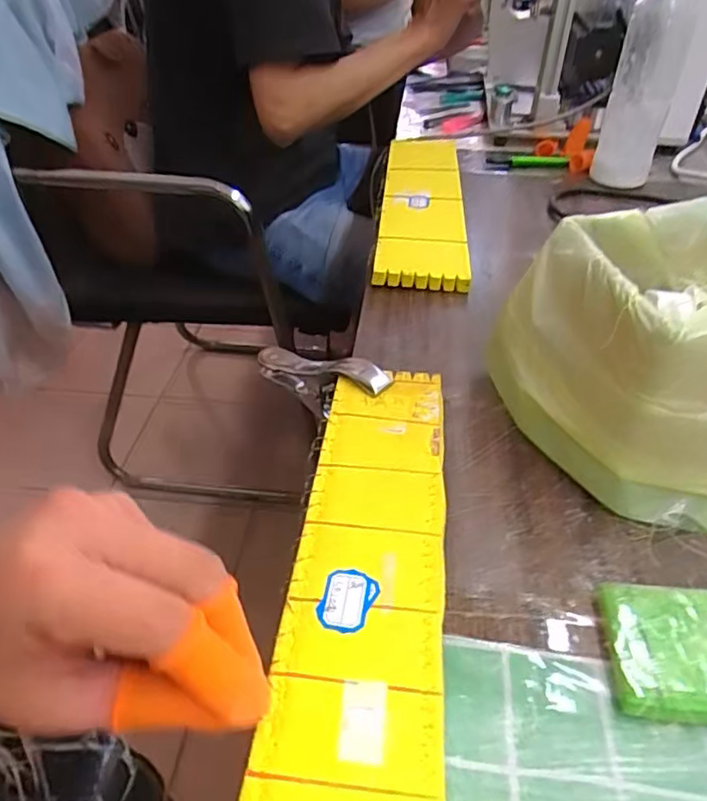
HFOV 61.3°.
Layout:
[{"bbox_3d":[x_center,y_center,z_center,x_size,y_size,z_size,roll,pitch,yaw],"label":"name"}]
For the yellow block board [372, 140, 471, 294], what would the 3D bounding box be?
[{"bbox_3d":[0.072,-0.220,0.630,0.080,0.020,0.366,3,41,4],"label":"yellow block board"}]

